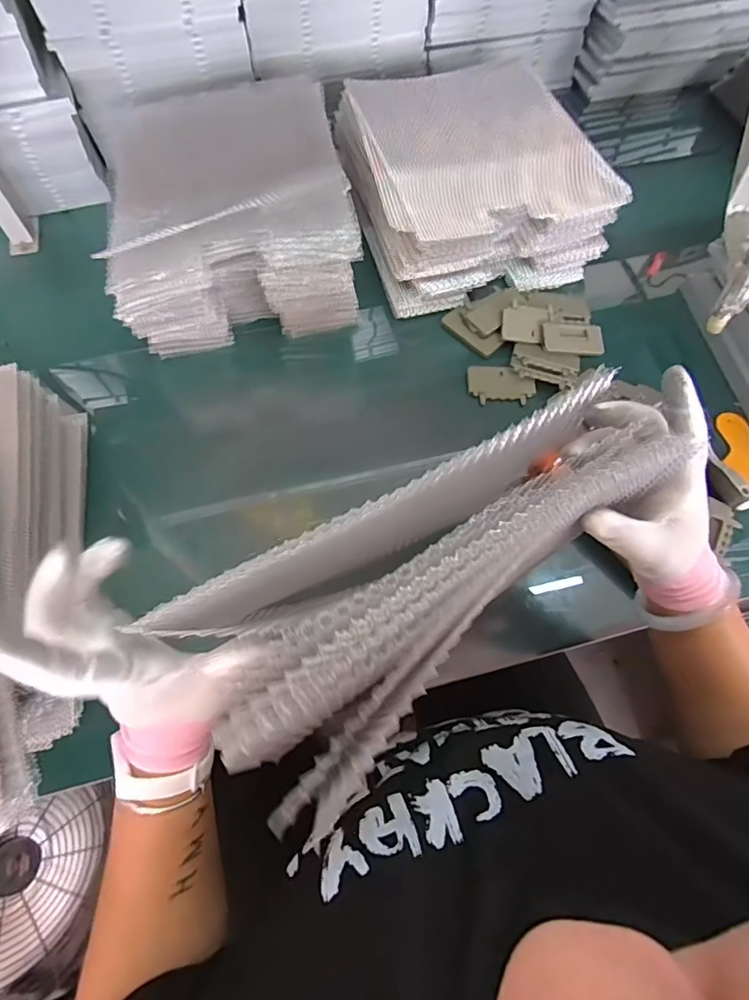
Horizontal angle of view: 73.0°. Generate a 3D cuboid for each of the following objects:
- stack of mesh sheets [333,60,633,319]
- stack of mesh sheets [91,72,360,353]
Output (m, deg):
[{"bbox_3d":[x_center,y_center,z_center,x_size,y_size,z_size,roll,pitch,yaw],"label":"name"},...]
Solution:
[{"bbox_3d":[0.128,-0.458,0.727,0.300,0.123,0.334,-16,67,-8],"label":"stack of mesh sheets"},{"bbox_3d":[-0.177,-0.354,0.661,0.279,0.163,0.287,-8,66,-4],"label":"stack of mesh sheets"}]

